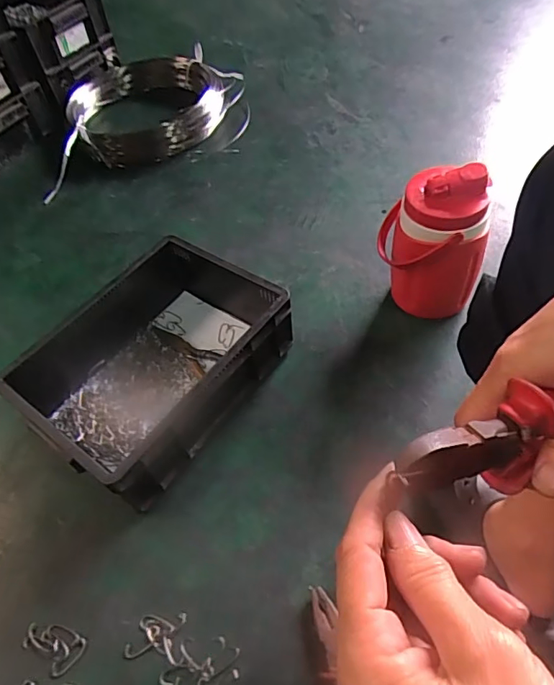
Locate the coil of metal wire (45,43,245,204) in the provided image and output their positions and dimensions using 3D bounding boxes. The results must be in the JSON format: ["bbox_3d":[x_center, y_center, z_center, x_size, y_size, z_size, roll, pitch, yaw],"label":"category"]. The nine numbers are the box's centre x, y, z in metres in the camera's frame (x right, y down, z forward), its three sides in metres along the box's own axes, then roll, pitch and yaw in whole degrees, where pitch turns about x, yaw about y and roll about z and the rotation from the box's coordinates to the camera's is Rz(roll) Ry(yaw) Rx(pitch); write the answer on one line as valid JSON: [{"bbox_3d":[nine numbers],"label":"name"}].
[{"bbox_3d":[-0.313,-0.561,1.184,0.472,0.093,0.411,-13,52,-4],"label":"coil of metal wire"}]

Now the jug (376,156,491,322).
[{"bbox_3d":[0.219,-0.137,0.713,0.129,0.232,0.135,-6,52,2],"label":"jug"}]

